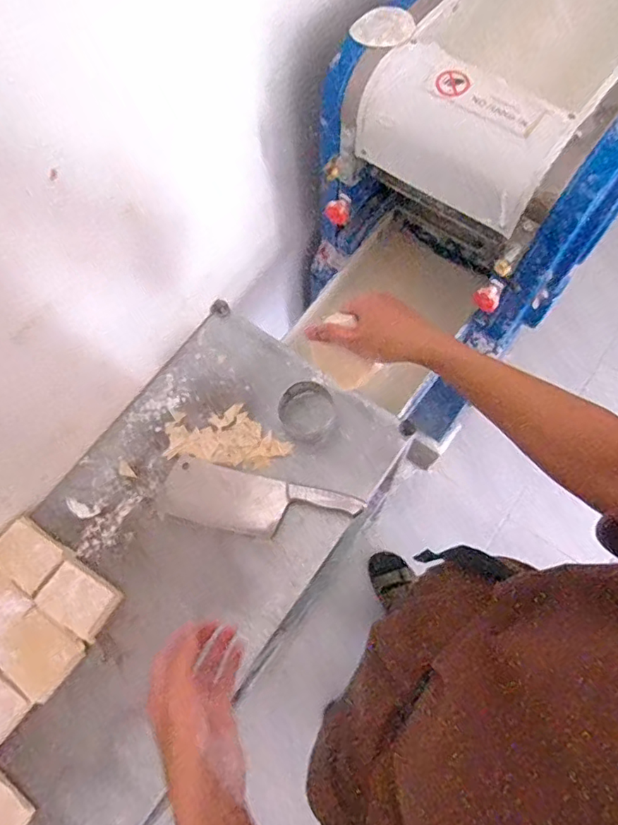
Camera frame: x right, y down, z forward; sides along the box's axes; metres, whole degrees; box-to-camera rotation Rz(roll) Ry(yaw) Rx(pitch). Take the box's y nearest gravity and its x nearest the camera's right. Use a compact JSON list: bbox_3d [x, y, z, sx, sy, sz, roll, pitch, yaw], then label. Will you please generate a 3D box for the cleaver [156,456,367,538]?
[{"bbox_3d":[-0.075,0.131,0.742,0.283,0.025,0.085,13,71,7],"label":"cleaver"}]

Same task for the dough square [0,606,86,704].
[{"bbox_3d":[-0.355,0.313,0.677,0.098,0.017,0.080,35,75,14],"label":"dough square"}]

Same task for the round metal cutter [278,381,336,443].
[{"bbox_3d":[-0.001,-0.001,0.780,0.082,0.031,0.085,-1,70,2],"label":"round metal cutter"}]

